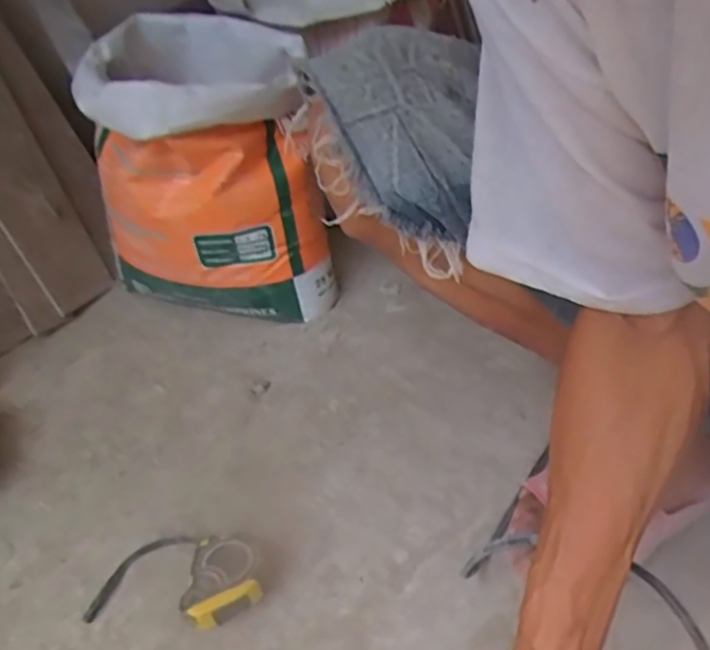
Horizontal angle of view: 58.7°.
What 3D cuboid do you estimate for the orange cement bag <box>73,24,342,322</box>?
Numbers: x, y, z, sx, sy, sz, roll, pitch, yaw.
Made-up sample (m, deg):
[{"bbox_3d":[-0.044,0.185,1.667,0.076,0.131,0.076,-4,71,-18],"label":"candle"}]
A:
[{"bbox_3d":[-0.186,-0.171,0.772,0.246,0.315,0.241,-20,39,-15],"label":"orange cement bag"}]

